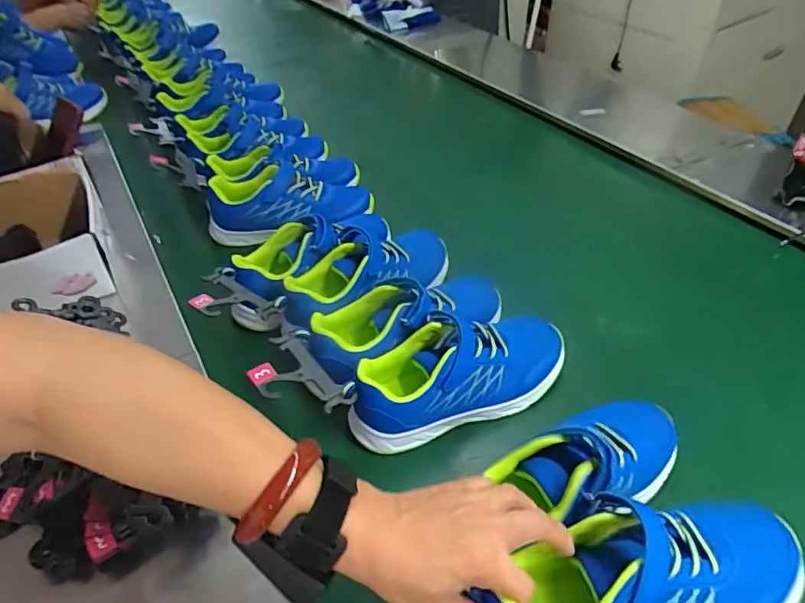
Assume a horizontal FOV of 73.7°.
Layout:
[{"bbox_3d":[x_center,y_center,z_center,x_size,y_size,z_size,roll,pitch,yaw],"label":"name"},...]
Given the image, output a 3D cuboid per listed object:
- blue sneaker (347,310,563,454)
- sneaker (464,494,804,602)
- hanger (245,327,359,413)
[{"bbox_3d":[0.057,0.066,0.541,0.243,0.075,0.089,-17,44,-15],"label":"blue sneaker"},{"bbox_3d":[0.164,0.192,0.363,0.233,0.078,0.097,-15,44,-11],"label":"sneaker"},{"bbox_3d":[-0.098,0.072,0.498,0.071,0.035,0.097,-29,48,-26],"label":"hanger"}]

